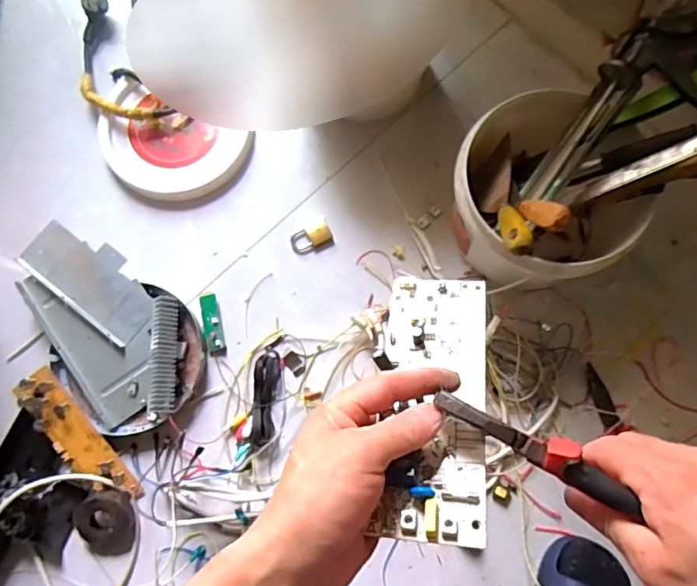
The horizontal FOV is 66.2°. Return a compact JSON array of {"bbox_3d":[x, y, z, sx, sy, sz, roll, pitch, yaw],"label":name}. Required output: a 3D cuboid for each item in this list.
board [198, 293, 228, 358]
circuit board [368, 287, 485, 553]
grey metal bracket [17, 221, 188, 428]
[{"bbox_3d":[-0.189,0.043,0.745,0.024,0.007,0.089,-16,76,-3],"label":"board"},{"bbox_3d":[0.058,0.066,0.360,0.071,0.019,0.190,4,52,3],"label":"circuit board"},{"bbox_3d":[-0.324,0.036,0.728,0.167,0.051,0.294,-30,77,-6],"label":"grey metal bracket"}]

